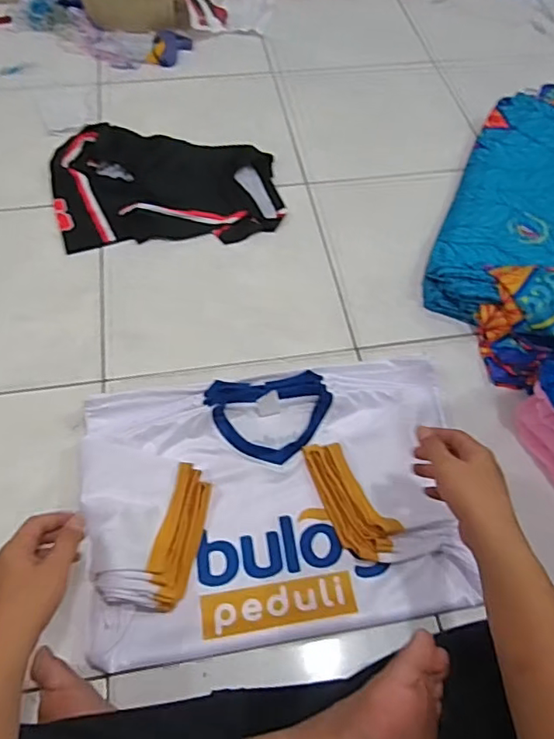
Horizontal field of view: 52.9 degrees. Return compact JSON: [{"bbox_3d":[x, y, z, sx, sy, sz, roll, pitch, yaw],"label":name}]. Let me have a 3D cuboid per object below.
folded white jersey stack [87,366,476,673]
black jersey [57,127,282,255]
[{"bbox_3d":[0.002,0.158,0.729,0.495,0.072,0.342,-7,62,-8],"label":"folded white jersey stack"},{"bbox_3d":[-0.210,-0.343,1.040,0.441,0.030,0.298,2,58,-2],"label":"black jersey"}]

